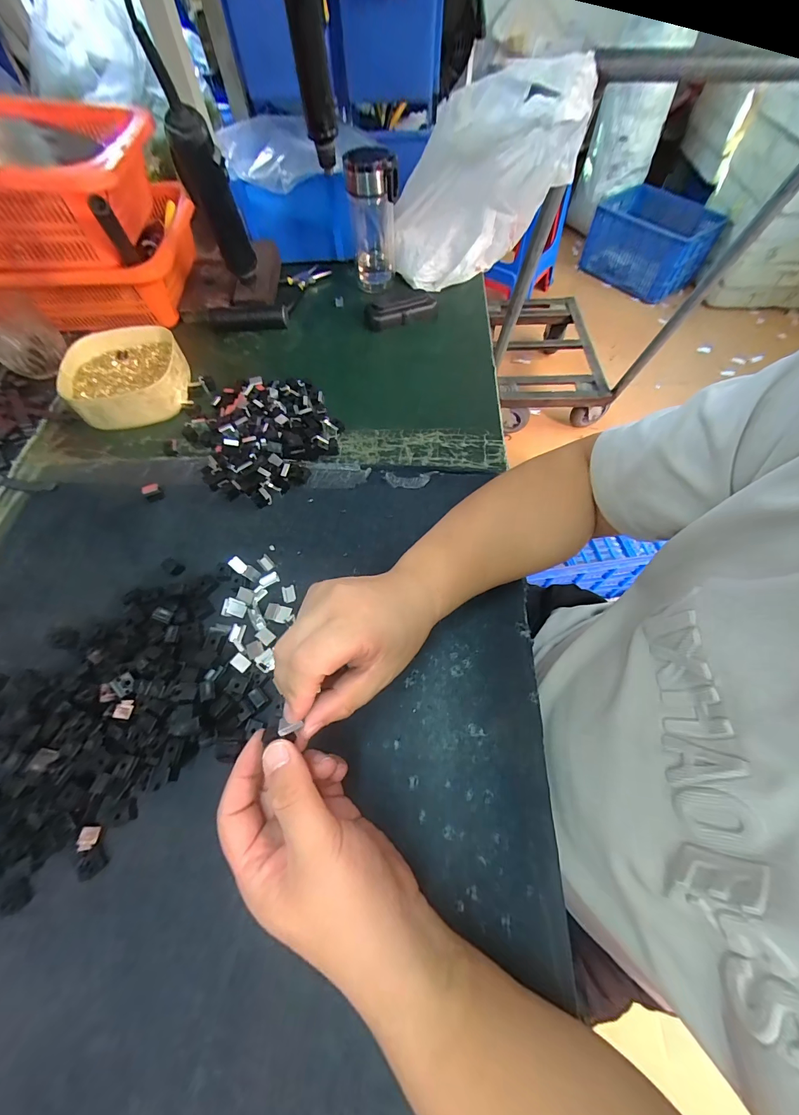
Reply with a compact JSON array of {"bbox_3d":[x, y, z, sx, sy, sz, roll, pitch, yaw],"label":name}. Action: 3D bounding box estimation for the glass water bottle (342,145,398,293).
[{"bbox_3d":[-0.038,-0.495,0.557,0.068,0.145,0.069,-5,63,-1],"label":"glass water bottle"}]

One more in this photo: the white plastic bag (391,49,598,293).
[{"bbox_3d":[0.113,-0.520,0.528,0.220,0.195,0.146,20,65,12],"label":"white plastic bag"}]

